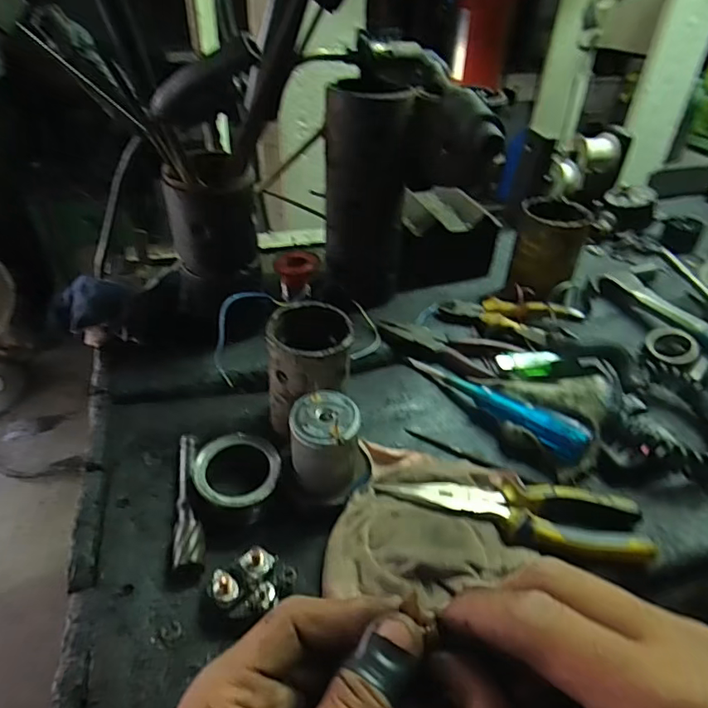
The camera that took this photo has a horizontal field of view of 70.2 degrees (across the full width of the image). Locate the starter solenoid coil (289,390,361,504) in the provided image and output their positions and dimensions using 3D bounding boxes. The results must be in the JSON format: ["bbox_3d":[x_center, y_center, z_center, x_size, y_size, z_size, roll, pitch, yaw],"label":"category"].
[{"bbox_3d":[-0.022,0.072,0.382,0.048,0.071,0.050,1,38,-1],"label":"starter solenoid coil"}]

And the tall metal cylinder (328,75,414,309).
[{"bbox_3d":[0.011,-0.171,0.555,0.086,0.216,0.088,-2,38,-5],"label":"tall metal cylinder"}]

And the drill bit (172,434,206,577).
[{"bbox_3d":[-0.125,0.110,0.381,0.020,0.016,0.119,-9,39,-14],"label":"drill bit"}]

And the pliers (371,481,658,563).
[{"bbox_3d":[0.118,0.116,0.377,0.186,0.014,0.053,8,38,7],"label":"pliers"}]

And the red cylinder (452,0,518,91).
[{"bbox_3d":[0.231,-0.579,0.888,0.085,0.183,0.080,14,39,15],"label":"red cylinder"}]

